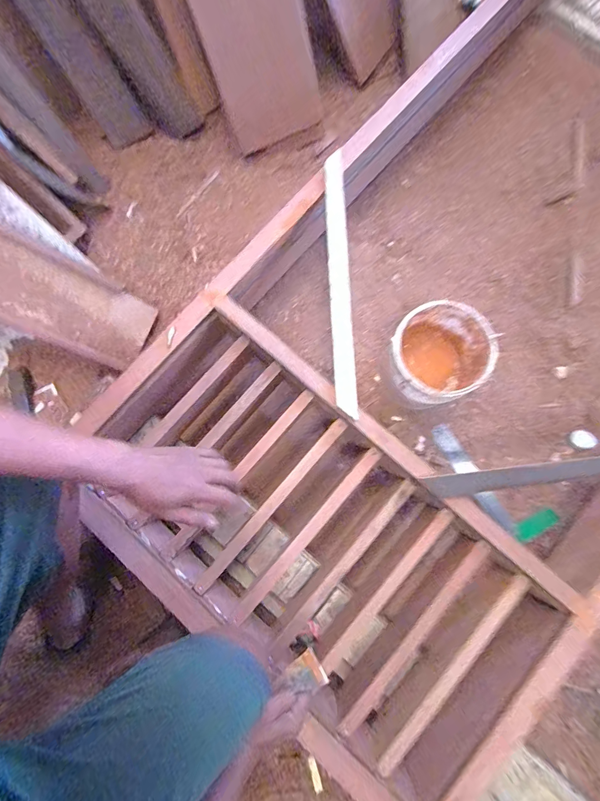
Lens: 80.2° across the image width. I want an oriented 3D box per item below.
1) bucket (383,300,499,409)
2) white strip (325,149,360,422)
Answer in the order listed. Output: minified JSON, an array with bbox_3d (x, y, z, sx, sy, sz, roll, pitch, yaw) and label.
[{"bbox_3d":[0.275,-0.084,0.759,0.193,0.198,0.179,0,80,0],"label":"bucket"},{"bbox_3d":[0.075,-0.231,0.677,0.035,0.021,0.526,-2,80,0],"label":"white strip"}]

